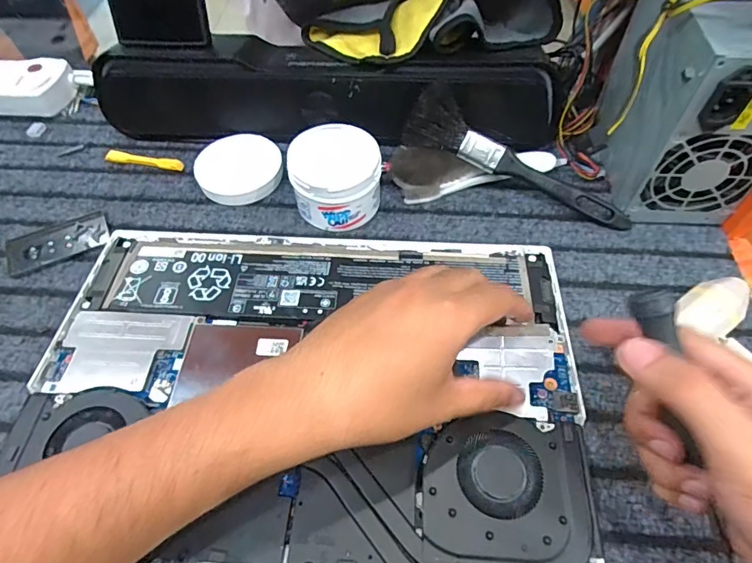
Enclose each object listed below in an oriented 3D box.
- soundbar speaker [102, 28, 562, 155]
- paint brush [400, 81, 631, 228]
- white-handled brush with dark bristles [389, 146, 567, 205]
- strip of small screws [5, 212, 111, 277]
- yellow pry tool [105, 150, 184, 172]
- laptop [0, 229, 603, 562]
[{"bbox_3d":[-0.045,-0.170,0.445,0.422,0.084,0.072,7,55,6],"label":"soundbar speaker"},{"bbox_3d":[0.121,-0.100,0.404,0.202,0.034,0.040,28,59,2],"label":"paint brush"},{"bbox_3d":[0.093,-0.102,0.422,0.154,0.038,0.036,-7,55,-4],"label":"white-handled brush with dark bristles"},{"bbox_3d":[-0.274,-0.034,0.409,0.081,0.005,0.039,-23,57,-14],"label":"strip of small screws"},{"bbox_3d":[-0.223,-0.117,0.460,0.080,0.007,0.014,9,56,8],"label":"yellow pry tool"},{"bbox_3d":[-0.047,0.065,0.311,0.350,0.022,0.255,2,55,3],"label":"laptop"}]

